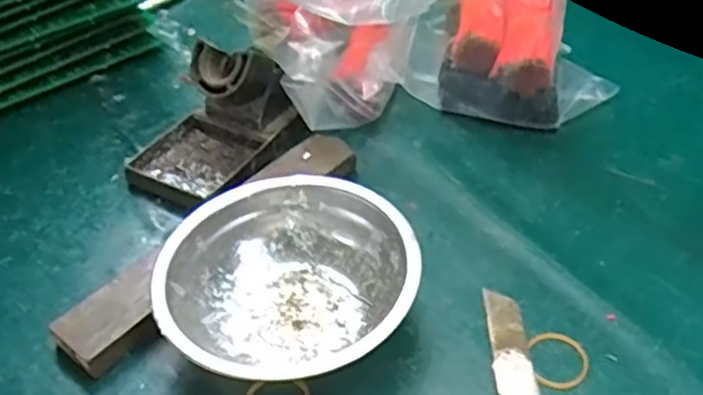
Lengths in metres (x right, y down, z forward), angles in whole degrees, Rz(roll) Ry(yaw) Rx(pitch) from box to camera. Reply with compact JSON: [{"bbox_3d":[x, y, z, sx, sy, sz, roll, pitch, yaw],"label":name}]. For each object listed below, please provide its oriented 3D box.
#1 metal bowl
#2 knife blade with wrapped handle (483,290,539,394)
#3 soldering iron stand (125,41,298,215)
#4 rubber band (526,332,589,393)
[{"bbox_3d":[-0.033,0.044,0.372,0.122,0.047,0.116,-3,43,3],"label":"metal bowl"},{"bbox_3d":[0.077,0.085,0.349,0.018,0.004,0.102,-2,41,0],"label":"knife blade with wrapped handle"},{"bbox_3d":[-0.091,-0.050,0.469,0.073,0.066,0.104,21,48,25],"label":"soldering iron stand"},{"bbox_3d":[0.101,0.078,0.355,0.027,0.004,0.032,0,41,2],"label":"rubber band"}]

